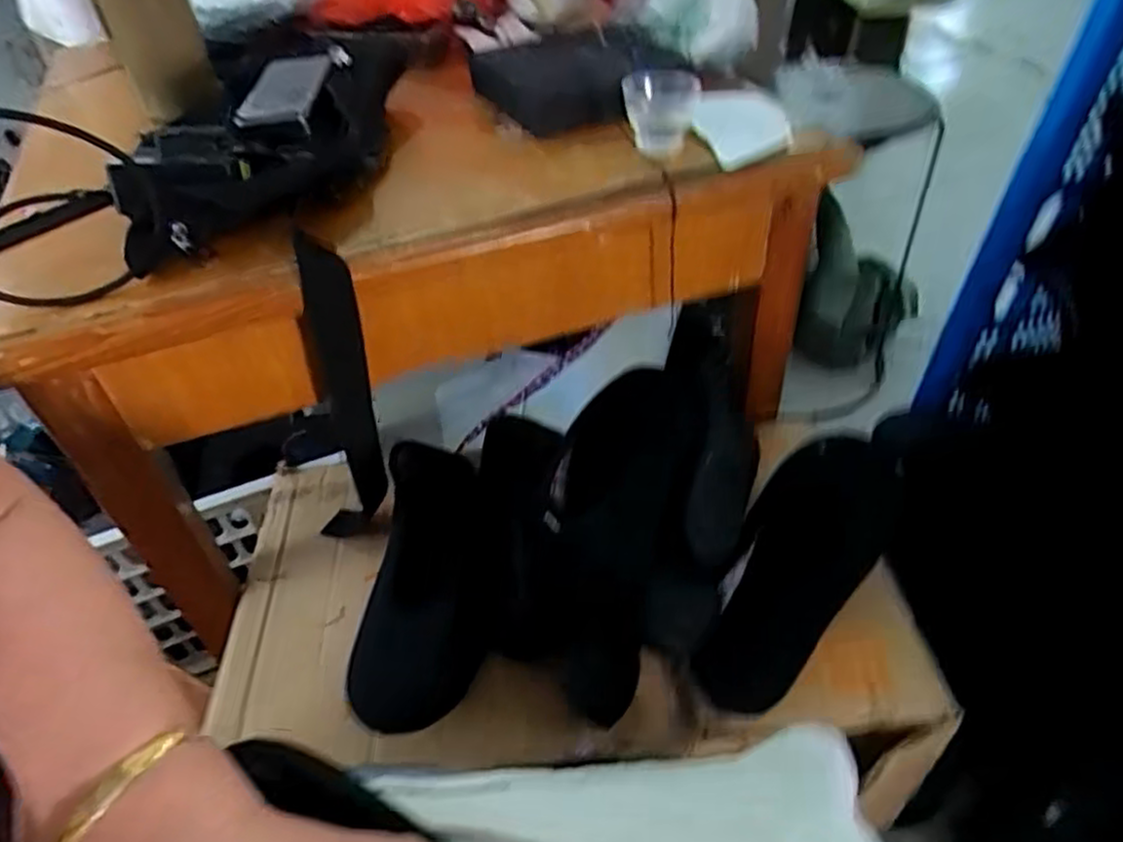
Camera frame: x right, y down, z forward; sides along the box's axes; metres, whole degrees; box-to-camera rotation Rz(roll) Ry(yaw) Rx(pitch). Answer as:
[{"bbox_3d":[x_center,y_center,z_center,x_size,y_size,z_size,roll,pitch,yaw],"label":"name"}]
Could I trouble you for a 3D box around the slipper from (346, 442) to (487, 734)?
[{"bbox_3d":[-0.102,0.114,0.563,0.091,0.040,0.234,-2,44,1],"label":"slipper"}]

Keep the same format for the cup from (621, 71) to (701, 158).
[{"bbox_3d":[0.073,-0.232,0.540,0.054,0.047,0.047,6,45,9],"label":"cup"}]

